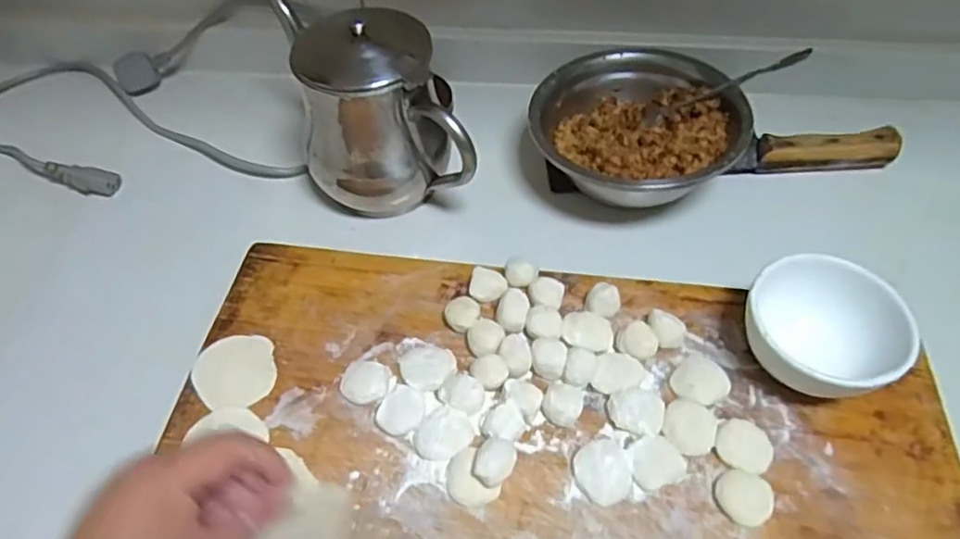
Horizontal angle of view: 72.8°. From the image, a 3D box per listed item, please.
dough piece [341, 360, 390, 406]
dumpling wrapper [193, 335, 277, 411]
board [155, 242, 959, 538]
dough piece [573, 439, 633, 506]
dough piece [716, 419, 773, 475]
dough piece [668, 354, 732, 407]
[{"bbox_3d":[-0.077,0.075,0.435,0.030,0.008,0.033,-1,53,1],"label":"dough piece"},{"bbox_3d":[-0.168,0.070,0.446,0.054,0.006,0.054,-2,53,0],"label":"dumpling wrapper"},{"bbox_3d":[0.049,0.145,0.388,0.484,0.032,0.348,4,53,7],"label":"board"},{"bbox_3d":[0.076,0.123,0.398,0.034,0.010,0.037,-1,53,1],"label":"dough piece"},{"bbox_3d":[0.165,0.110,0.404,0.034,0.010,0.029,14,55,12],"label":"dough piece"},{"bbox_3d":[0.147,0.073,0.432,0.035,0.011,0.036,-1,53,1],"label":"dough piece"}]

